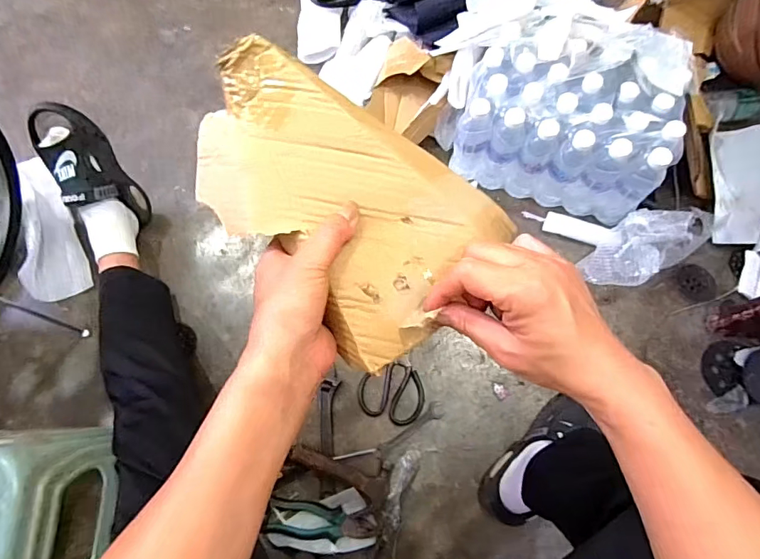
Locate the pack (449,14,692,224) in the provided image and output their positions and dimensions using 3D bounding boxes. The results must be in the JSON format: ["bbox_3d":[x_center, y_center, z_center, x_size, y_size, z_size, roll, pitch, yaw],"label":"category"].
[{"bbox_3d":[0.352,-0.308,0.884,0.366,0.238,0.245,19,73,7],"label":"pack"}]

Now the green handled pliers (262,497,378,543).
[{"bbox_3d":[-0.097,0.408,0.770,0.178,0.025,0.054,6,71,3],"label":"green handled pliers"}]

